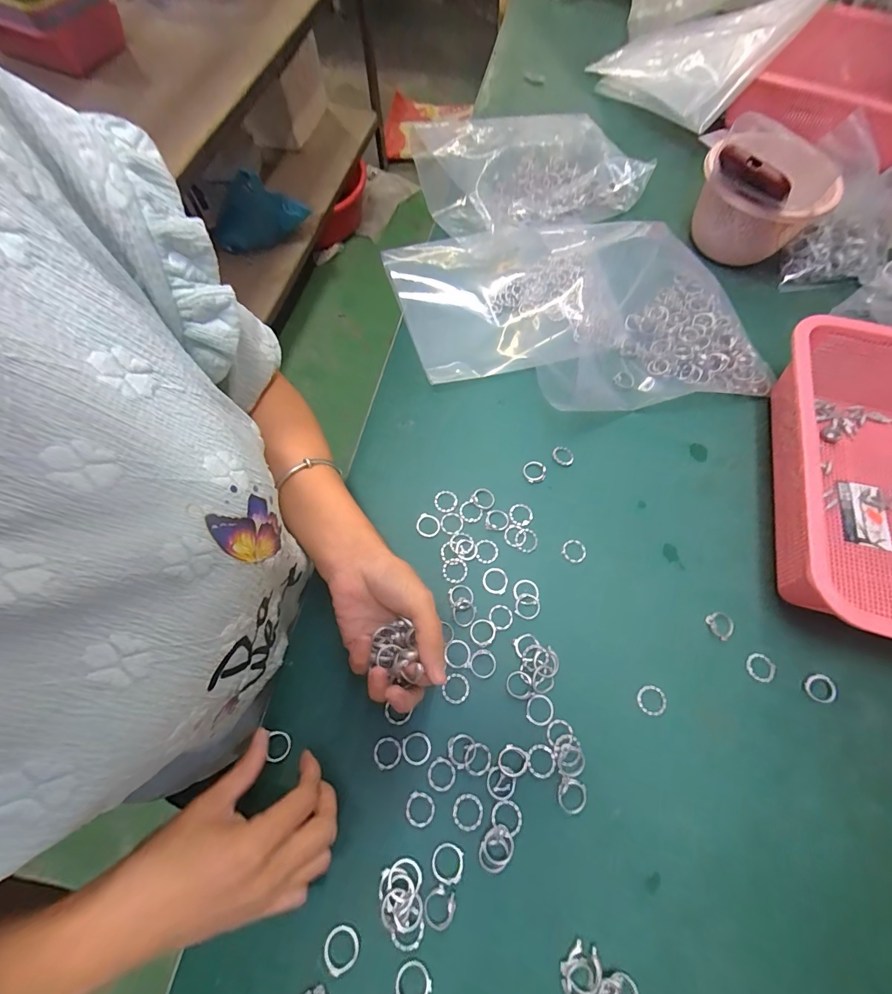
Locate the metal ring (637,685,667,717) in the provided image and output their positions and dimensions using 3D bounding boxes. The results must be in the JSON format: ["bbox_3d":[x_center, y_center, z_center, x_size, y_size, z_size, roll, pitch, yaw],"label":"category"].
[{"bbox_3d":[0.168,0.166,0.337,0.024,0.004,0.023,1,68,-1],"label":"metal ring"}]

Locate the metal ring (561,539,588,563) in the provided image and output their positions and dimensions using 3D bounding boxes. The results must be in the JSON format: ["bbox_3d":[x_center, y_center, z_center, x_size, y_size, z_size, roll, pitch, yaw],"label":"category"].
[{"bbox_3d":[0.120,0.050,0.384,0.022,0.004,0.022,1,68,-1],"label":"metal ring"}]

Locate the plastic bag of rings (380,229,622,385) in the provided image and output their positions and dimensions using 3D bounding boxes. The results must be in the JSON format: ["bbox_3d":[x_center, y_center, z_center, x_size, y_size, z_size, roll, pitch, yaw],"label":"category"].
[{"bbox_3d":[0.068,-0.240,0.488,0.232,0.022,0.213,-16,69,-8],"label":"plastic bag of rings"}]

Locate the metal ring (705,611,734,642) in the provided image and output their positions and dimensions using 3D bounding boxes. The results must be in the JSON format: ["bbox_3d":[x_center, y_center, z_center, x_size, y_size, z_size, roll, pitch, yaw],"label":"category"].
[{"bbox_3d":[0.241,0.113,0.362,0.020,0.004,0.024,-21,70,-10],"label":"metal ring"}]

